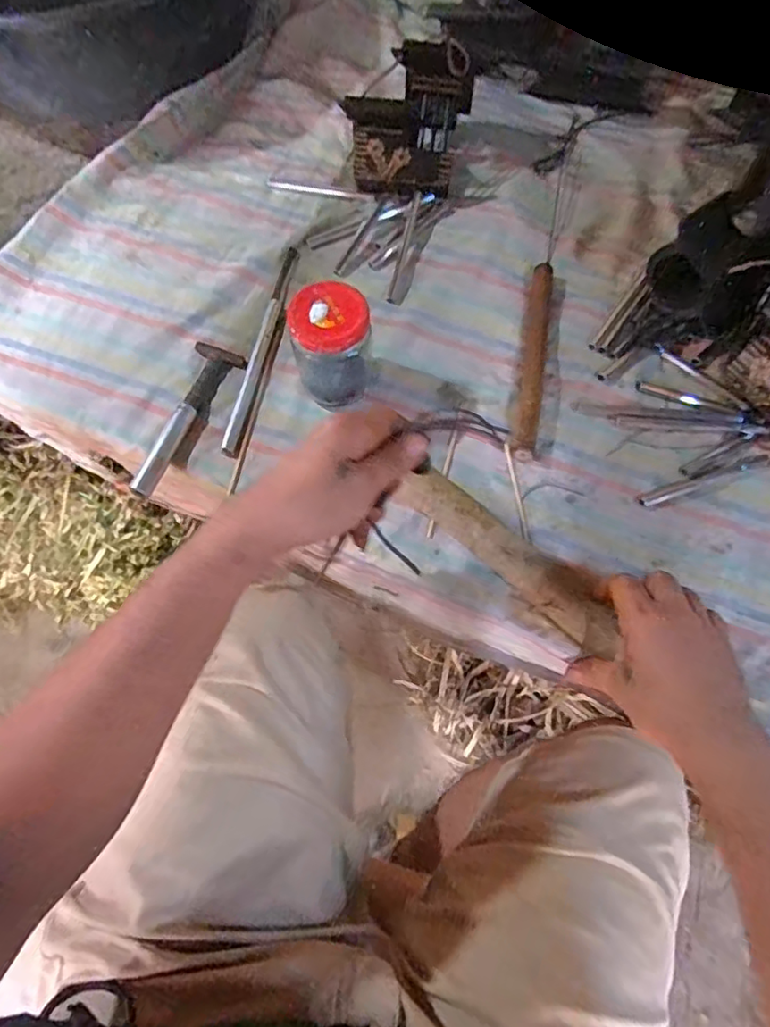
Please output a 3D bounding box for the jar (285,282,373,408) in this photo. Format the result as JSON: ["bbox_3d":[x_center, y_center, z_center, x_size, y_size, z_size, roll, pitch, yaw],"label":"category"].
[{"bbox_3d":[-0.045,-0.143,0.503,0.063,0.092,0.061,0,65,-1],"label":"jar"}]

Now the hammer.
[{"bbox_3d":[-0.180,-0.086,0.520,0.044,0.017,0.155,22,67,9],"label":"hammer"}]

